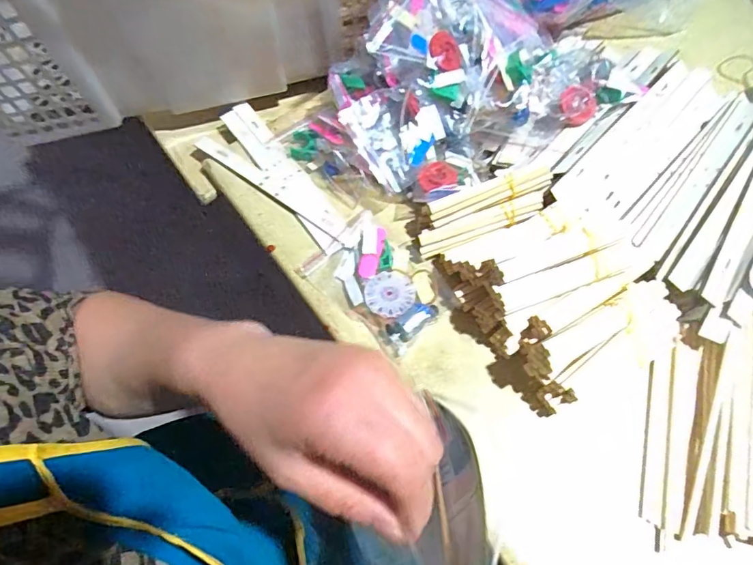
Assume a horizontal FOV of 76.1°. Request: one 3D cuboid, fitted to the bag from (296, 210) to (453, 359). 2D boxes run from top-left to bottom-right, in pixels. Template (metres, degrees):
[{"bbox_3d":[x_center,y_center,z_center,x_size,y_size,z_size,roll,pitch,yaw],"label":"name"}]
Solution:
[{"bbox_3d":[0.002,-0.004,0.390,0.075,0.015,0.112,-40,68,-15],"label":"bag"}]

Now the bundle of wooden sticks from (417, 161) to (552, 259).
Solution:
[{"bbox_3d":[0.086,-0.057,0.386,0.115,0.023,0.043,-25,64,8],"label":"bundle of wooden sticks"}]

